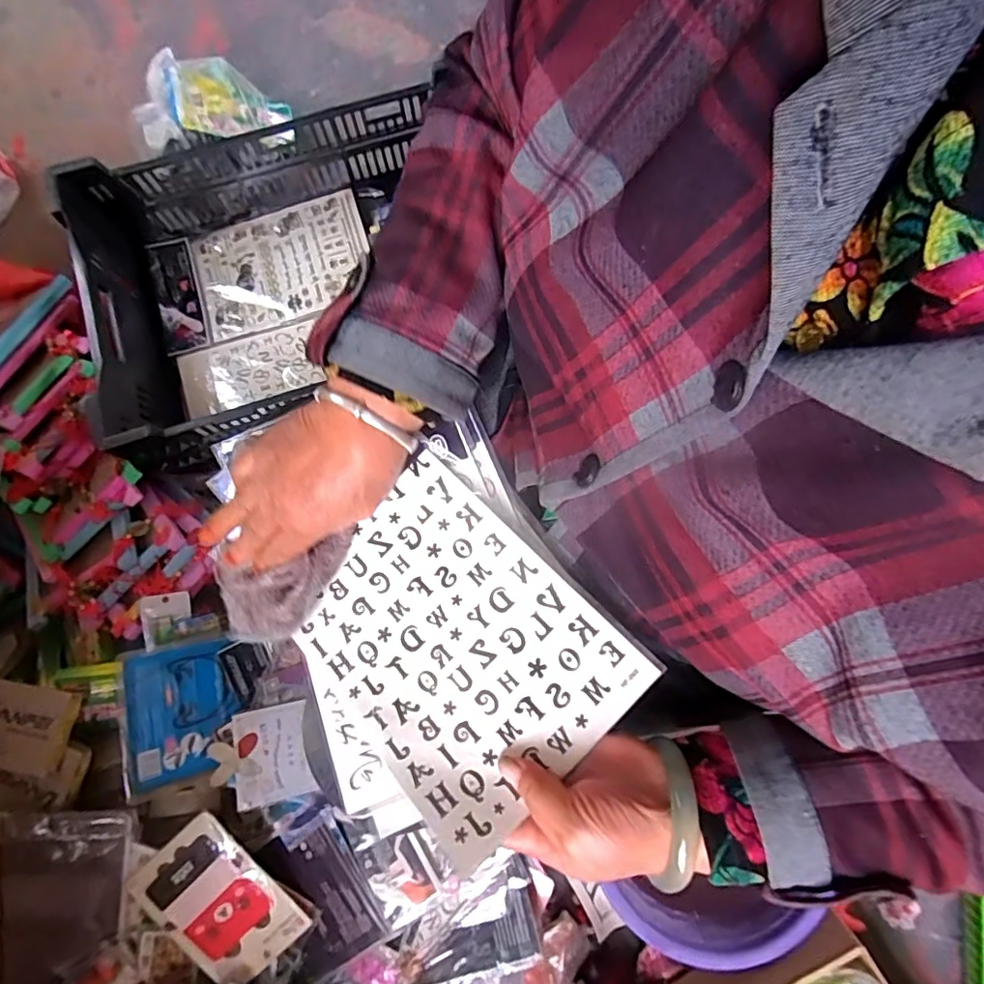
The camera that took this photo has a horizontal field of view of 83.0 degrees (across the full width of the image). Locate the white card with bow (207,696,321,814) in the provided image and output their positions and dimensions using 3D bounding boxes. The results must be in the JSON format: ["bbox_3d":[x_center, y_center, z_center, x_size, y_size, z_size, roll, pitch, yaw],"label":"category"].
[{"bbox_3d":[-0.272,0.311,0.655,0.107,0.012,0.103,-11,70,-15],"label":"white card with bow"}]

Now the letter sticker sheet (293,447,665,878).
[{"bbox_3d":[-0.031,0.098,0.359,0.203,0.049,0.173,44,83,8],"label":"letter sticker sheet"}]

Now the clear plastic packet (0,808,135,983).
[{"bbox_3d":[-0.490,0.453,0.612,0.147,0.018,0.206,8,95,-13],"label":"clear plastic packet"}]

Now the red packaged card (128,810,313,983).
[{"bbox_3d":[-0.310,0.466,0.633,0.112,0.013,0.178,-43,90,-9],"label":"red packaged card"}]

